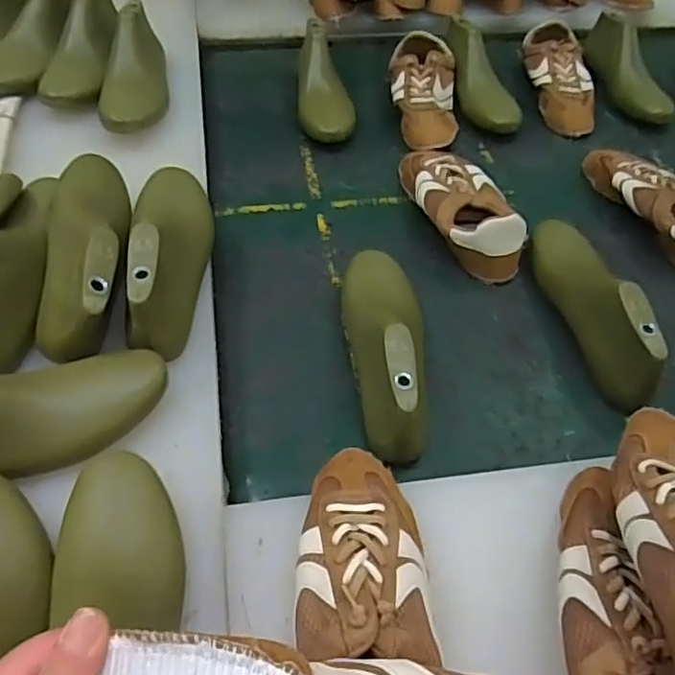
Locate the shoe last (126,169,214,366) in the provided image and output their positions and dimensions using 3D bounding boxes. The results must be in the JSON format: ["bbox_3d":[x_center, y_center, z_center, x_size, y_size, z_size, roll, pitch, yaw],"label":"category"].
[{"bbox_3d":[-0.166,-0.099,0.603,0.080,0.081,0.254,-6,52,-7],"label":"shoe last"}]

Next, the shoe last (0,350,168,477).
[{"bbox_3d":[-0.257,0.062,0.471,0.242,0.072,0.072,-12,52,-29],"label":"shoe last"}]

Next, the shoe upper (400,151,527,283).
[{"bbox_3d":[0.154,-0.170,0.763,0.104,0.070,0.230,-8,52,-9],"label":"shoe upper"}]

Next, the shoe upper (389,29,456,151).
[{"bbox_3d":[0.129,-0.370,0.930,0.100,0.067,0.237,2,52,-1],"label":"shoe upper"}]

